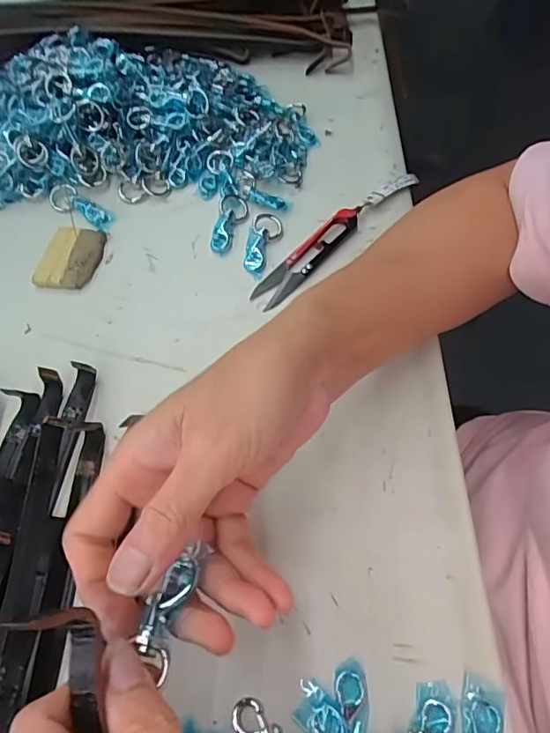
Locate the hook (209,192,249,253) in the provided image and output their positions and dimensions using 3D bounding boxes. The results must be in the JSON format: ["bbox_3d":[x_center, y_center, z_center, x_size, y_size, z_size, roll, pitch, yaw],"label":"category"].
[{"bbox_3d":[-0.034,-0.109,0.388,0.023,0.010,0.055,9,59,3],"label":"hook"}]

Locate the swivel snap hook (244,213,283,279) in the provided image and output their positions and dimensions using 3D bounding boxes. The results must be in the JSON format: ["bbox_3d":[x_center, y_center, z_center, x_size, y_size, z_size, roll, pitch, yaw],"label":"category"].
[{"bbox_3d":[-0.009,-0.091,0.377,0.022,0.007,0.055,12,70,6],"label":"swivel snap hook"}]

